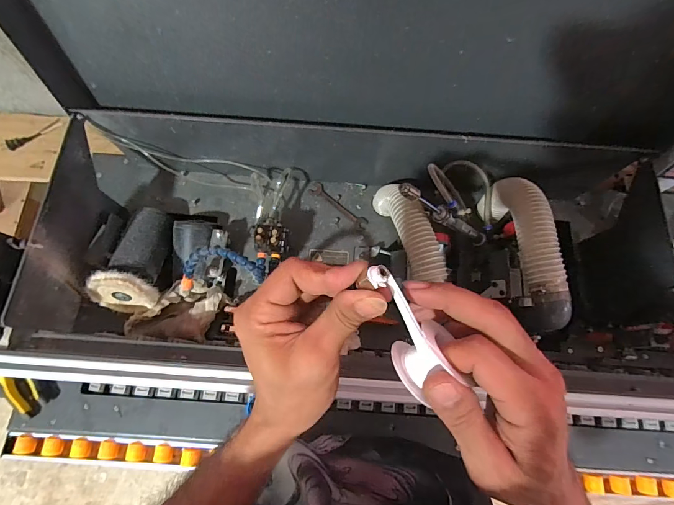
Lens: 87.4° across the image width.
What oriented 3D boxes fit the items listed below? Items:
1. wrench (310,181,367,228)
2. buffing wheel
[{"bbox_3d":[0.005,-0.097,0.722,0.135,0.004,0.029,36,76,9],"label":"wrench"},{"bbox_3d":[-0.354,0.071,0.589,0.104,0.095,0.029,10,47,-8],"label":"buffing wheel"}]

